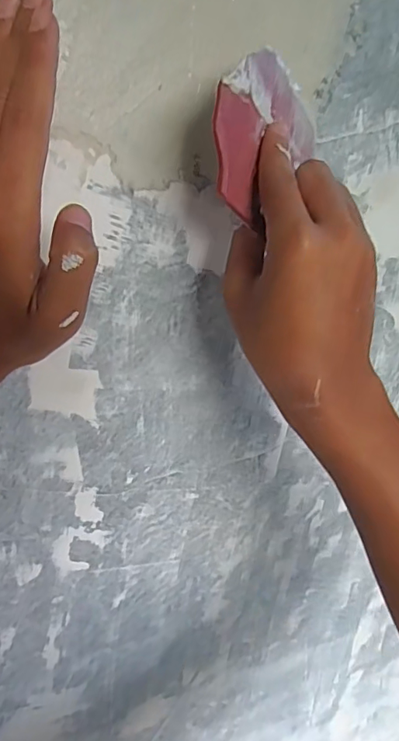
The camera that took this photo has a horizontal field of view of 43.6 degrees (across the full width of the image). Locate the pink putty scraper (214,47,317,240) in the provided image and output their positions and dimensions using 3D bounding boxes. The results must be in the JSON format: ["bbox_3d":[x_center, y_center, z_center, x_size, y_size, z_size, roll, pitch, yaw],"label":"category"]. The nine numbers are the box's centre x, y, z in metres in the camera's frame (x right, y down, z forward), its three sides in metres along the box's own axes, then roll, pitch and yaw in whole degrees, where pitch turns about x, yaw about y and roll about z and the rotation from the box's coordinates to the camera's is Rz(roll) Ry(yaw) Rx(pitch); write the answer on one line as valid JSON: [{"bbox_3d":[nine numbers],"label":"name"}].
[{"bbox_3d":[0.035,-0.130,0.272,0.004,0.067,0.104,3,50,42],"label":"pink putty scraper"}]

